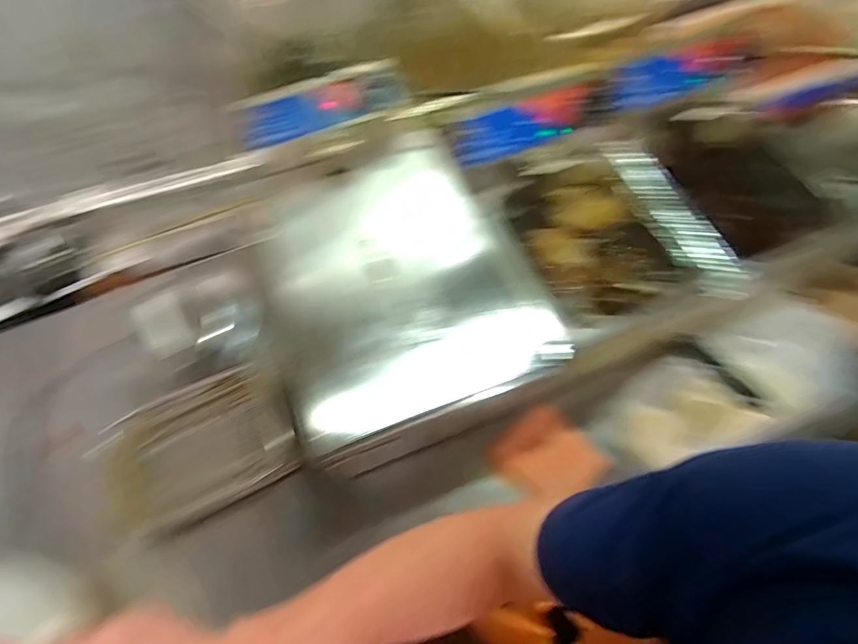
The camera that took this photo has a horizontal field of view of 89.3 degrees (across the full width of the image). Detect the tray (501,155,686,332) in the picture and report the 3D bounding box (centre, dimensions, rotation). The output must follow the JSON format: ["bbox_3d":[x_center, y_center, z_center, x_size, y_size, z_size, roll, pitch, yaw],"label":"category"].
[{"bbox_3d":[0.263,-0.141,0.775,0.204,0.104,0.322,-17,63,-5],"label":"tray"}]

